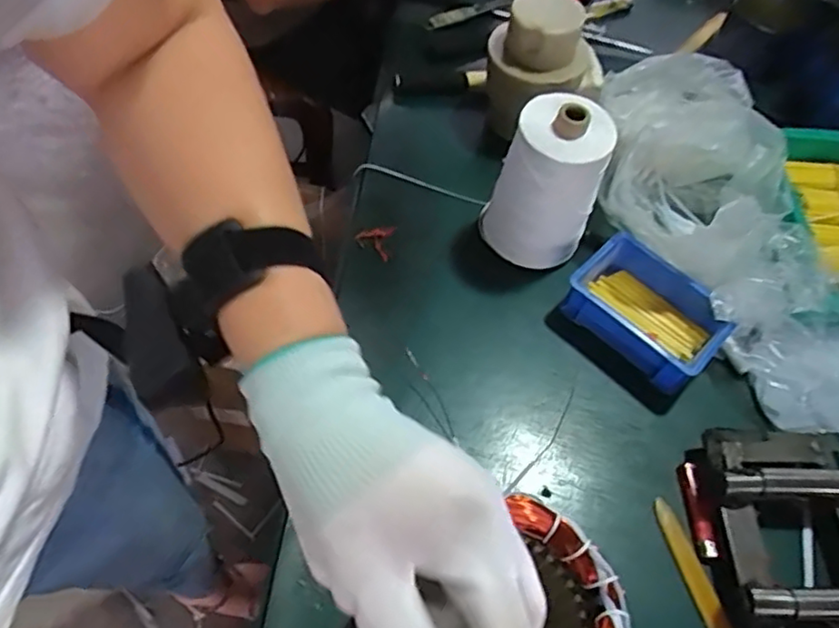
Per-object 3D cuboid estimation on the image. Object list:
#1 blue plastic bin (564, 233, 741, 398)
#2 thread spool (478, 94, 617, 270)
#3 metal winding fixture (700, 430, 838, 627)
[{"bbox_3d":[0.218,0.000,0.630,0.138,0.055,0.089,42,64,19],"label":"blue plastic bin"},{"bbox_3d":[0.122,-0.121,0.631,0.079,0.172,0.086,2,58,-3],"label":"thread spool"},{"bbox_3d":[0.308,0.193,0.525,0.146,0.049,0.199,2,58,-4],"label":"metal winding fixture"}]

